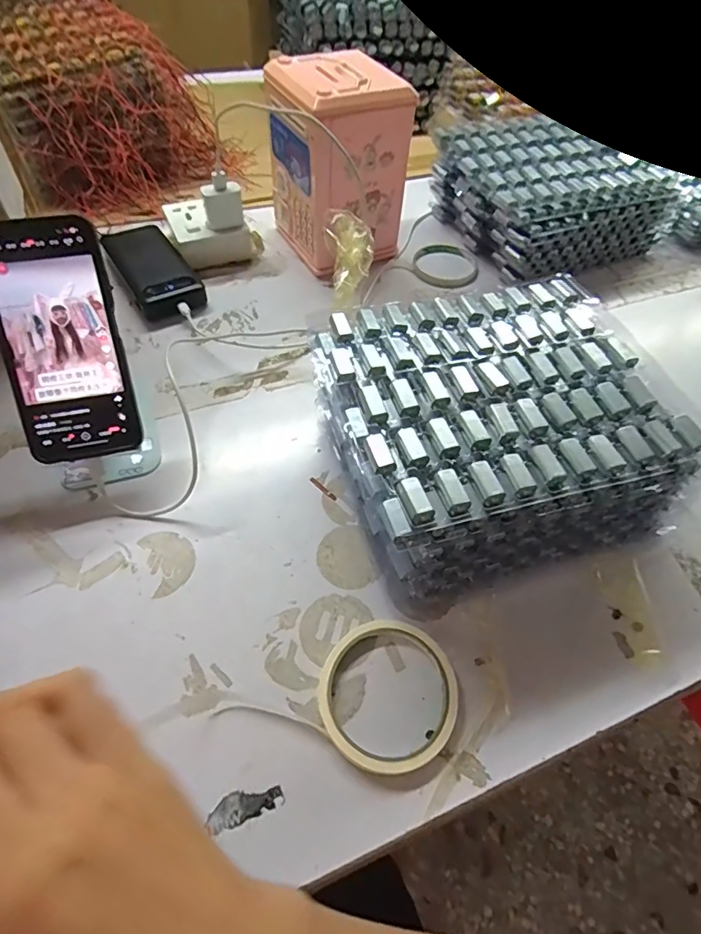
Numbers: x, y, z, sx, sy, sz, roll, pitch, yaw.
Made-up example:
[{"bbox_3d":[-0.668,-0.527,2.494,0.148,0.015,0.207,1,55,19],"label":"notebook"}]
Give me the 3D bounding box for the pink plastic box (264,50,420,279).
[{"bbox_3d":[-0.015,-0.348,0.571,0.131,0.182,0.129,-19,58,-16],"label":"pink plastic box"}]

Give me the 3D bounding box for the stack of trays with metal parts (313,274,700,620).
[{"bbox_3d":[0.116,-0.035,0.409,0.246,0.101,0.231,-14,57,-12],"label":"stack of trays with metal parts"}]

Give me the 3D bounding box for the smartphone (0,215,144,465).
[{"bbox_3d":[-0.219,-0.094,0.373,0.081,0.176,0.014,-8,12,-9],"label":"smartphone"}]

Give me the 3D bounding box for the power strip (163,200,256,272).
[{"bbox_3d":[-0.178,-0.296,0.613,0.102,0.043,0.092,-23,60,-18],"label":"power strip"}]

